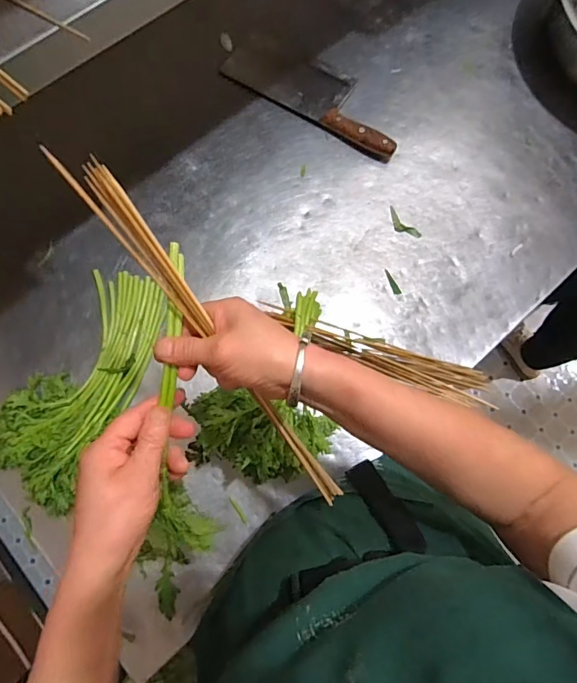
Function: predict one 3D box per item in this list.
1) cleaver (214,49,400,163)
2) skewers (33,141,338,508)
[{"bbox_3d":[0.046,-0.390,0.686,0.301,0.029,0.094,31,81,7],"label":"cleaver"},{"bbox_3d":[-0.054,0.008,0.356,0.027,0.011,0.352,-36,110,-6],"label":"skewers"}]

